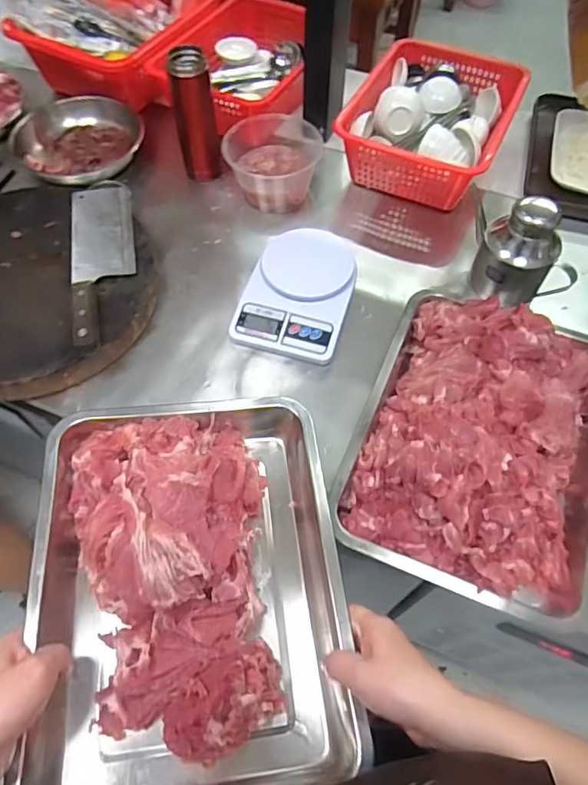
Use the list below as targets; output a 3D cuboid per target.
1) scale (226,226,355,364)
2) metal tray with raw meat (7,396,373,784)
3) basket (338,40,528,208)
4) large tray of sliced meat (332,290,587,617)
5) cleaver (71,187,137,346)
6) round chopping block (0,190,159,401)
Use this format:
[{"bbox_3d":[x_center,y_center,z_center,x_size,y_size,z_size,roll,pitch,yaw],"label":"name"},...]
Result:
[{"bbox_3d":[0.007,-0.132,0.691,0.135,0.046,0.184,14,60,8],"label":"scale"},{"bbox_3d":[-0.088,0.163,0.469,0.254,0.076,0.351,-6,59,-4],"label":"metal tray with raw meat"},{"bbox_3d":[0.206,-0.409,0.810,0.218,0.097,0.260,23,62,13],"label":"basket"},{"bbox_3d":[0.207,0.042,0.570,0.252,0.086,0.327,19,61,11],"label":"large tray of sliced meat"},{"bbox_3d":[-0.245,-0.175,0.681,0.079,0.024,0.282,-10,60,-7],"label":"cleaver"},{"bbox_3d":[-0.335,-0.134,0.685,0.306,0.060,0.307,0,59,0],"label":"round chopping block"}]

